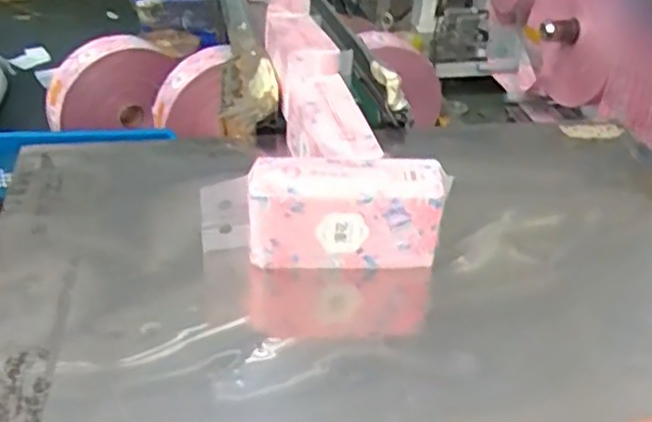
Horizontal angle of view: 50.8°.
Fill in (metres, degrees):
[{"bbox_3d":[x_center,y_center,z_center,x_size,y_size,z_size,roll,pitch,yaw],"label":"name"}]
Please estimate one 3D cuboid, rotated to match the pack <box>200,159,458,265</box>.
[{"bbox_3d":[-0.007,0.002,0.951,0.318,0.131,0.099,0,37,-4],"label":"pack"}]

